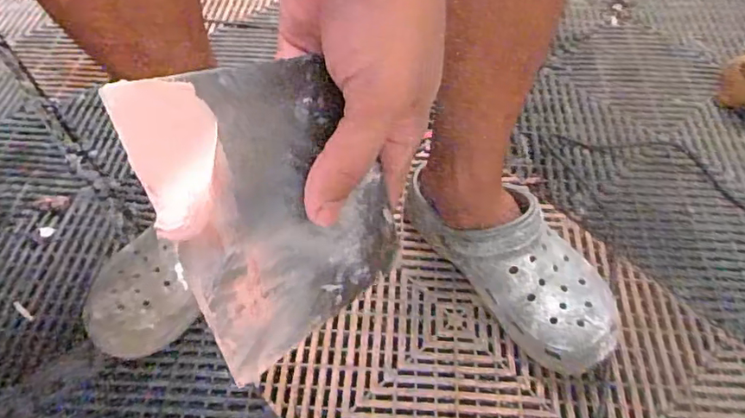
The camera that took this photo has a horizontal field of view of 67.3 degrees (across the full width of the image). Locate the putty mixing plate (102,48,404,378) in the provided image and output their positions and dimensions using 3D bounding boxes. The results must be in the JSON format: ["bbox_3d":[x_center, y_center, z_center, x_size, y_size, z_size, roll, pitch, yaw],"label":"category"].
[{"bbox_3d":[-0.039,0.002,0.242,0.095,0.139,0.007,-30,34,-21],"label":"putty mixing plate"}]

